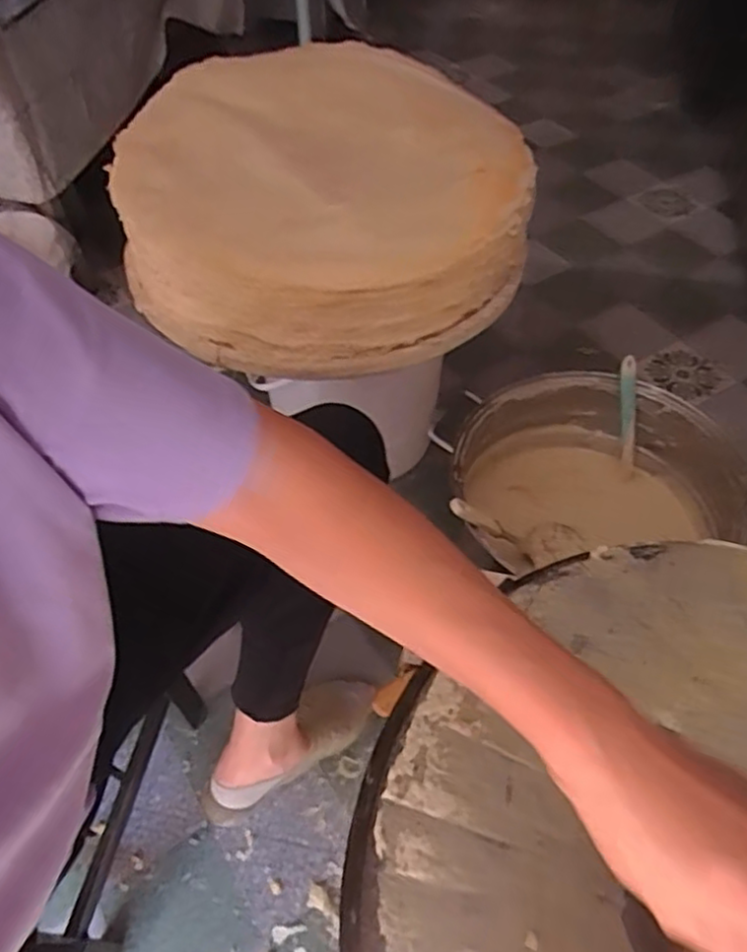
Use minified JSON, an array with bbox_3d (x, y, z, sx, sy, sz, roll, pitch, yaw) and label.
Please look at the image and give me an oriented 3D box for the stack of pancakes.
[{"bbox_3d":[-0.056,-0.334,0.822,0.461,0.156,0.443,-7,53,-4],"label":"stack of pancakes"}]

